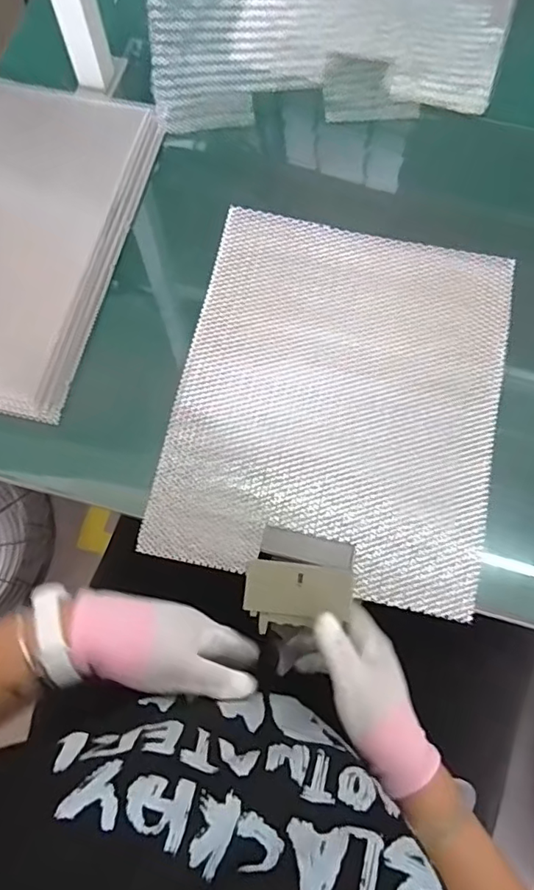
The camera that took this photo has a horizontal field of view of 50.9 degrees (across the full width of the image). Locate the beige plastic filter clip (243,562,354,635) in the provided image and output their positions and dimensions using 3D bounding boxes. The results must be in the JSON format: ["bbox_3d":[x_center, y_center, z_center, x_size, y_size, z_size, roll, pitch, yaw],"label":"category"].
[{"bbox_3d":[0.025,0.123,0.453,0.084,0.011,0.050,5,73,1],"label":"beige plastic filter clip"}]

